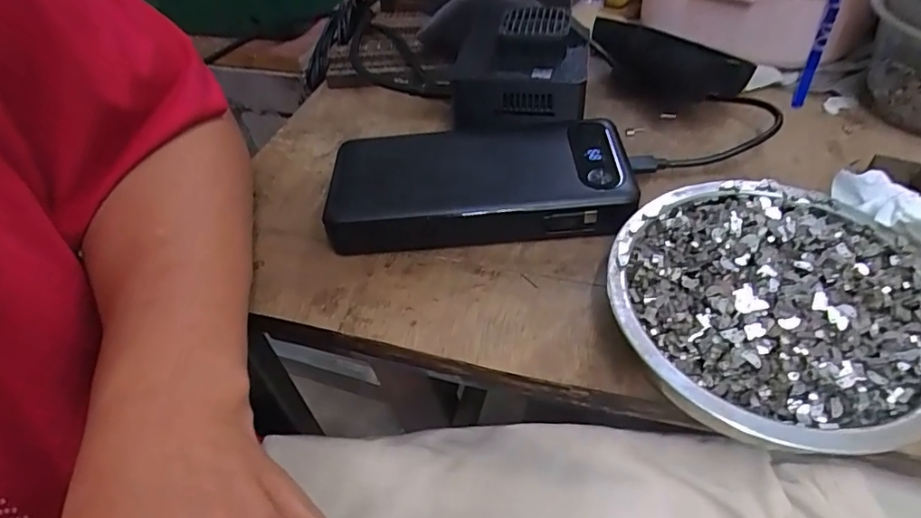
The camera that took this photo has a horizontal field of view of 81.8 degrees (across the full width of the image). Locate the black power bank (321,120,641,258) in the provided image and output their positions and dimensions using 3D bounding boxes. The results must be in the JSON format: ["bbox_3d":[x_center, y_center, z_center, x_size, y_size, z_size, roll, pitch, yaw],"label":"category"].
[{"bbox_3d":[0.009,-0.040,0.281,0.153,0.028,0.072,-4,47,3],"label":"black power bank"}]

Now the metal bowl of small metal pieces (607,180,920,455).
[{"bbox_3d":[0.120,0.023,0.216,0.120,0.039,0.116,-3,47,3],"label":"metal bowl of small metal pieces"}]

